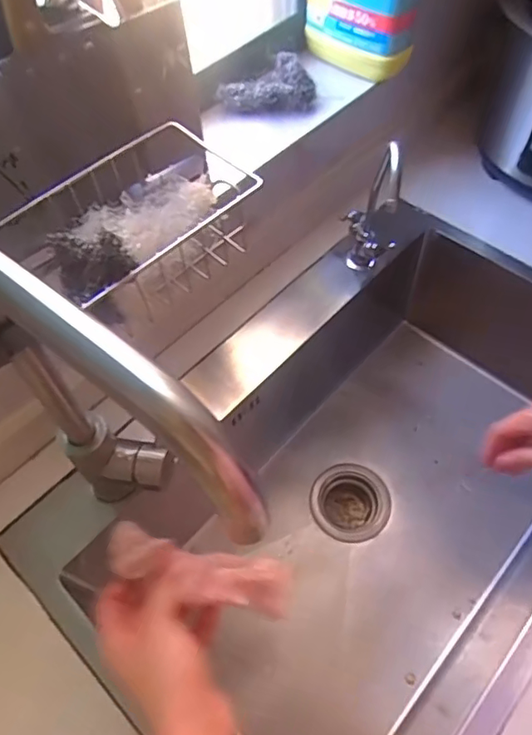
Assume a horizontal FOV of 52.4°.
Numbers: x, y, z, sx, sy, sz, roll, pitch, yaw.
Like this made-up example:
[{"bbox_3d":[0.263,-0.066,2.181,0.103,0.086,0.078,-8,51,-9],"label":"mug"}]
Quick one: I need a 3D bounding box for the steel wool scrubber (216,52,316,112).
[{"bbox_3d":[0.002,-0.362,0.681,0.116,0.035,0.080,-1,58,2],"label":"steel wool scrubber"}]

